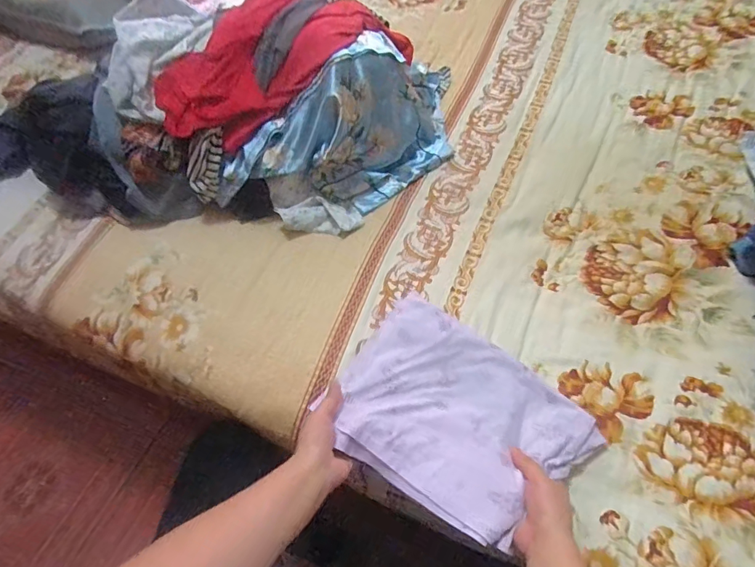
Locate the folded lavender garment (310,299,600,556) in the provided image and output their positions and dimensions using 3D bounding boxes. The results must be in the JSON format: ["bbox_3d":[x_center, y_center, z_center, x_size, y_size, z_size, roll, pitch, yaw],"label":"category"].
[{"bbox_3d":[0.089,0.156,0.535,0.288,0.034,0.212,36,67,20],"label":"folded lavender garment"}]

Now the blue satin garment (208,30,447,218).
[{"bbox_3d":[-0.011,-0.274,0.740,0.201,0.157,0.509,38,68,21],"label":"blue satin garment"}]

